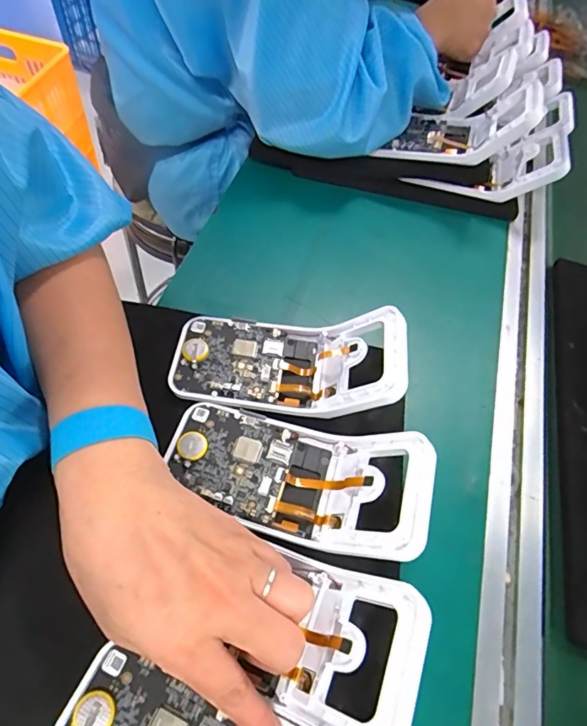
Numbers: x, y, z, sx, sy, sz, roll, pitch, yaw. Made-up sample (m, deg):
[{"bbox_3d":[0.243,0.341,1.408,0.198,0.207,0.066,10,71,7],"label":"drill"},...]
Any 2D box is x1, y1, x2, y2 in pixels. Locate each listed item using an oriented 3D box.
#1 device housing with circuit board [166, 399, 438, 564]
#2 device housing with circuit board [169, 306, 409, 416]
[{"bbox_3d":[0.003,0.074,0.310,0.170,0.038,0.076,12,57,19],"label":"device housing with circuit board"},{"bbox_3d":[-0.003,0.001,0.356,0.176,0.040,0.080,1,57,13],"label":"device housing with circuit board"}]

